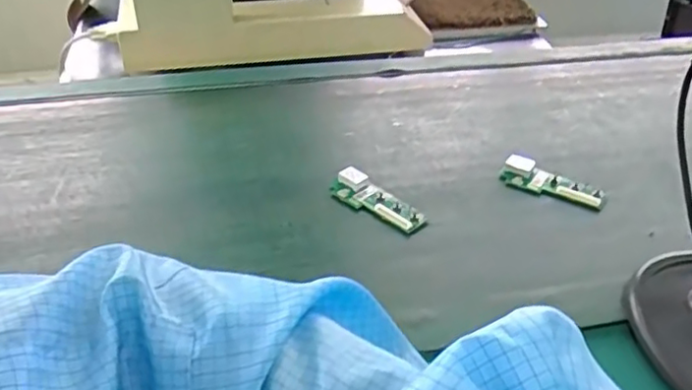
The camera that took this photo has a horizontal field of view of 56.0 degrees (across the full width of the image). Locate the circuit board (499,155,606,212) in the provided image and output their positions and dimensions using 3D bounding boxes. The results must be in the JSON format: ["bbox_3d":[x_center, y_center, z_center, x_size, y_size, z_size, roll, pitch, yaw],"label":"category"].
[{"bbox_3d":[0.203,-0.012,0.639,0.100,0.012,0.039,23,40,26],"label":"circuit board"}]

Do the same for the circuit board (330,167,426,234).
[{"bbox_3d":[0.029,0.004,0.610,0.099,0.012,0.035,27,42,31],"label":"circuit board"}]

